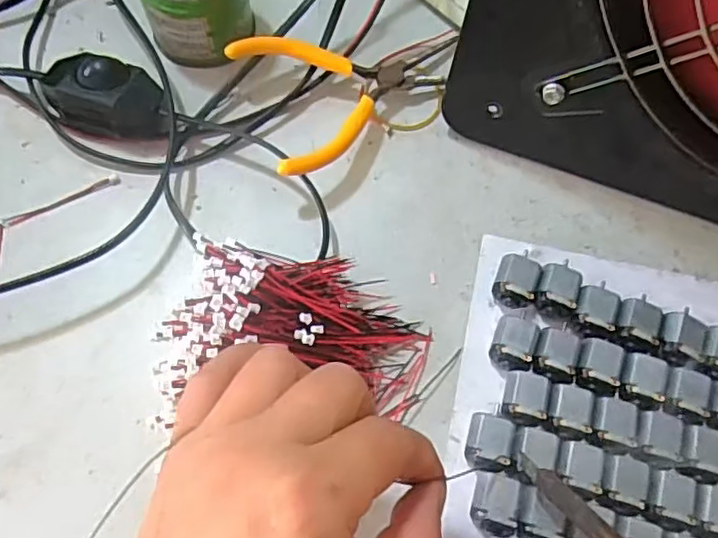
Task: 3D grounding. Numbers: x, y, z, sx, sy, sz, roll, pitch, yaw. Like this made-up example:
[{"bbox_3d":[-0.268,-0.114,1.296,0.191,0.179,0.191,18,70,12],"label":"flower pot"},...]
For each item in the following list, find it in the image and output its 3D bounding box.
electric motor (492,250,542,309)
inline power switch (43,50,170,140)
[{"bbox_3d":[0.076,0.005,0.305,0.019,0.018,0.028,21,70,6],"label":"electric motor"},{"bbox_3d":[-0.129,-0.087,0.328,0.066,0.029,0.034,15,70,4],"label":"inline power switch"}]

